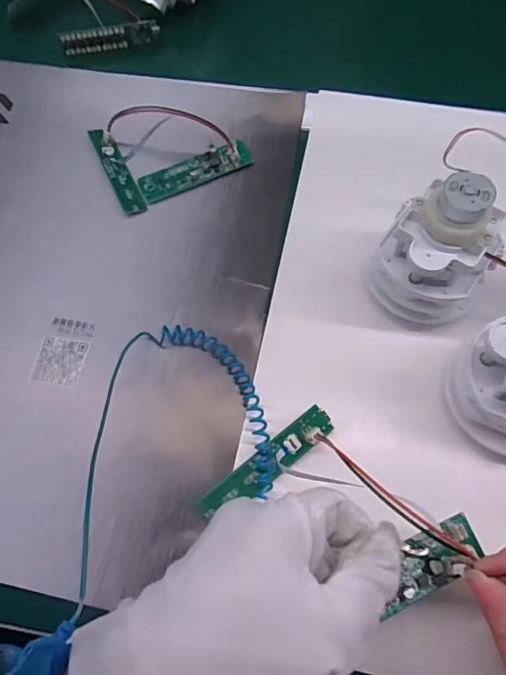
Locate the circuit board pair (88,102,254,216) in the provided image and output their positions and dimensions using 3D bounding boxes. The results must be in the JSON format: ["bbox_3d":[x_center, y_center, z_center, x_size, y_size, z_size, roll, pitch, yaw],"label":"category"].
[{"bbox_3d":[-0.064,-0.145,0.324,0.098,0.034,0.083,-27,68,-10],"label":"circuit board pair"}]

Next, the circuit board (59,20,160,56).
[{"bbox_3d":[-0.122,-0.256,0.385,0.081,0.015,0.008,-13,66,-4],"label":"circuit board"}]

